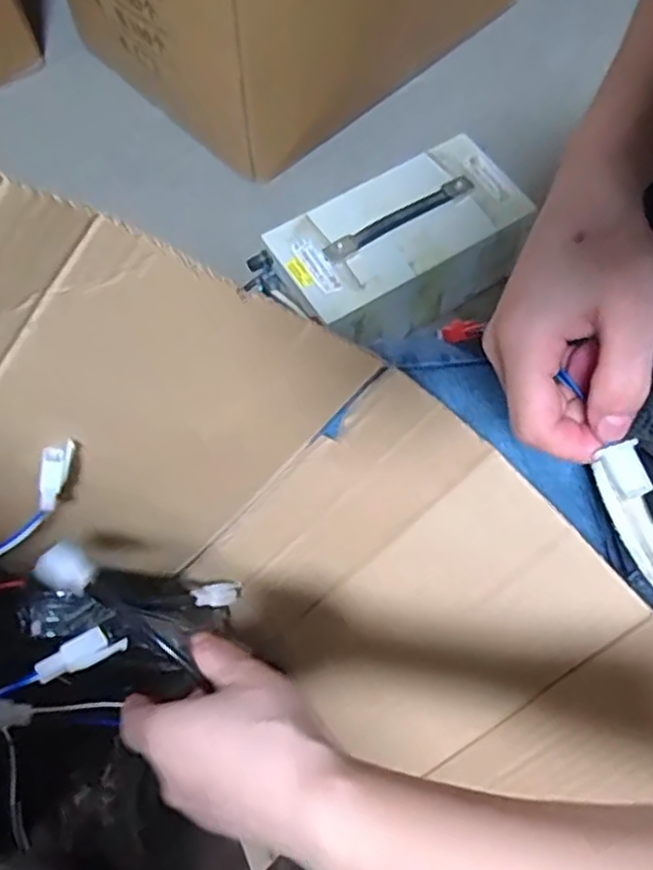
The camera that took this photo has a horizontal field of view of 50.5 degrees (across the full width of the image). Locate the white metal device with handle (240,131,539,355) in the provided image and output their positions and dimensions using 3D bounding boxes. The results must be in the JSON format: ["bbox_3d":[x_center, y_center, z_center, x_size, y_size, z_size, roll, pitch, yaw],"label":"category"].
[{"bbox_3d":[0.080,-0.221,0.863,0.320,0.120,0.155,-31,69,-13],"label":"white metal device with handle"}]

